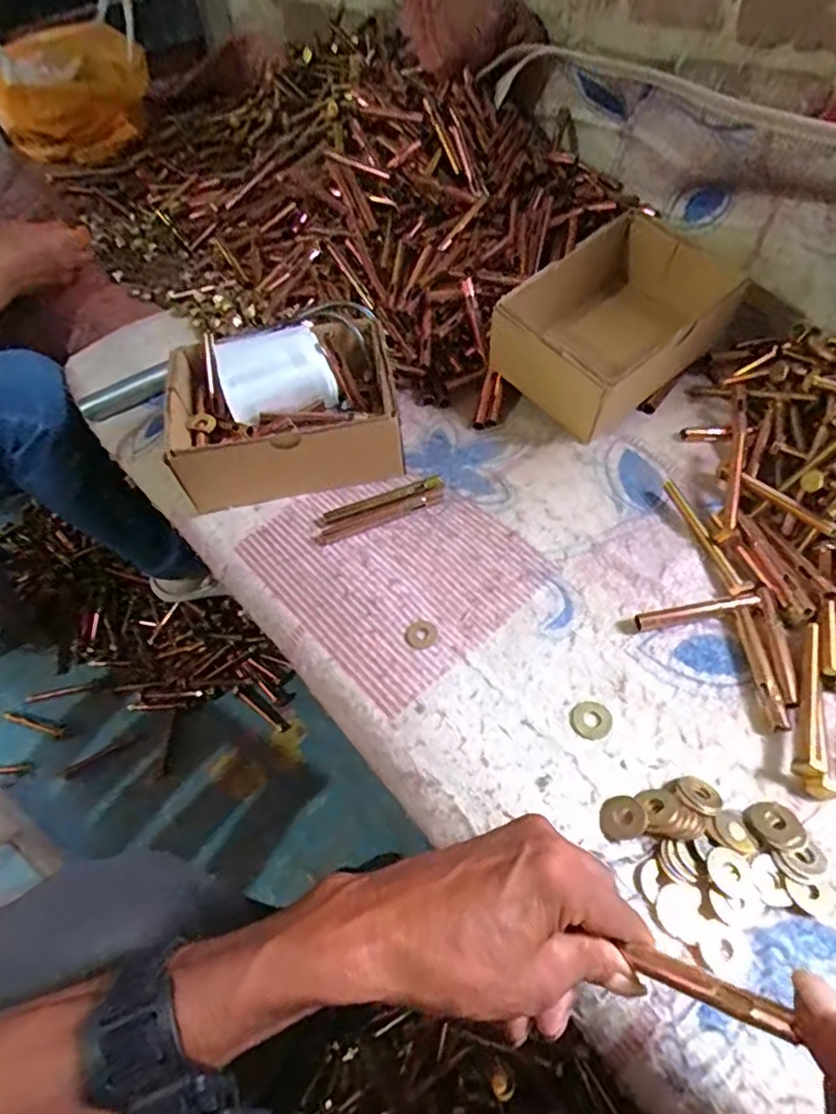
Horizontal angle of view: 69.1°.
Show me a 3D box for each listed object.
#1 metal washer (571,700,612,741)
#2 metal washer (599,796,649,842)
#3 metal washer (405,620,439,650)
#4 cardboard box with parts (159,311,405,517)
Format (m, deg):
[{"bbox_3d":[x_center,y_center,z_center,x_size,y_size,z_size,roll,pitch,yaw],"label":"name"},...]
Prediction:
[{"bbox_3d":[0.112,0.104,0.390,0.025,0.004,0.025,-2,52,3],"label":"metal washer"},{"bbox_3d":[0.117,0.150,0.350,0.026,0.006,0.024,-2,52,3],"label":"metal washer"},{"bbox_3d":[0.002,0.055,0.431,0.022,0.004,0.021,-2,52,3],"label":"metal washer"},{"bbox_3d":[-0.113,-0.124,0.523,0.184,0.094,0.147,-10,52,-3],"label":"cardboard box with parts"}]

